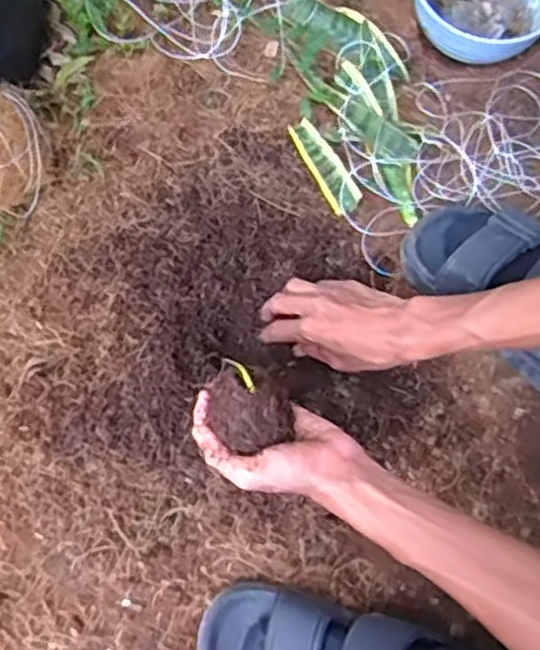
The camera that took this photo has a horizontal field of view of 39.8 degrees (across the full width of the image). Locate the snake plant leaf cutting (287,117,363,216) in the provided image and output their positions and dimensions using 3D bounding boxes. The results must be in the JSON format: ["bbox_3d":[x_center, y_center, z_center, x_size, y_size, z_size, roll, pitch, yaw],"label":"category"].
[{"bbox_3d":[0.054,-0.156,0.725,0.030,0.006,0.104,-29,72,5],"label":"snake plant leaf cutting"}]

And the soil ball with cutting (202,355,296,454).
[{"bbox_3d":[-0.014,0.055,0.495,0.057,0.050,0.049,17,72,5],"label":"soil ball with cutting"}]

